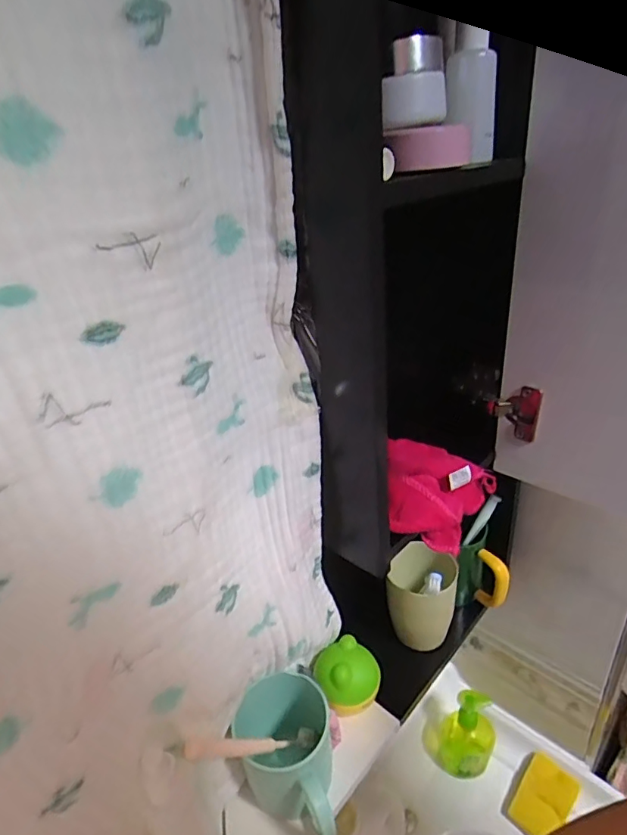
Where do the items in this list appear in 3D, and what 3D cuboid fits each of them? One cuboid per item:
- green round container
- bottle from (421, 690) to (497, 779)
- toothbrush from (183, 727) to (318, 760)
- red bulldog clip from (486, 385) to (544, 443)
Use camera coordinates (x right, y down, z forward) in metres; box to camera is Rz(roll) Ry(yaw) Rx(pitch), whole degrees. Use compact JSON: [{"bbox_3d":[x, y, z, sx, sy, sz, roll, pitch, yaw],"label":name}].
[{"bbox_3d":[0.037,0.270,0.516,0.067,0.056,0.056,-15,30,-18],"label":"green round container"},{"bbox_3d":[0.225,0.482,0.770,0.108,0.170,0.066,8,32,23],"label":"bottle"},{"bbox_3d":[-0.046,0.282,0.426,0.023,0.169,0.015,23,79,40],"label":"toothbrush"},{"bbox_3d":[0.205,-0.007,0.510,0.049,0.065,0.025,9,32,23],"label":"red bulldog clip"}]

